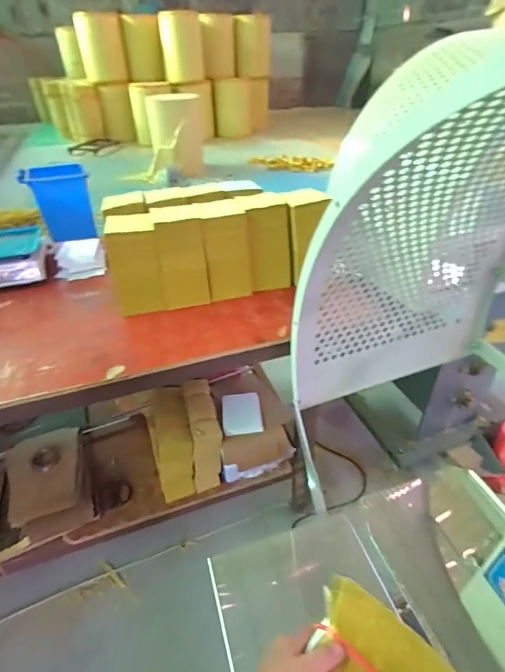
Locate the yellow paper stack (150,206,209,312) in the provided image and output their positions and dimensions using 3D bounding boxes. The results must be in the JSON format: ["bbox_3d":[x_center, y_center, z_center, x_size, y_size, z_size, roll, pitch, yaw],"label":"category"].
[{"bbox_3d":[-0.191,-0.208,1.026,0.114,0.236,0.126,-11,38,-13],"label":"yellow paper stack"}]

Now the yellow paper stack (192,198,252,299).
[{"bbox_3d":[-0.081,-0.239,1.062,0.120,0.235,0.158,-11,38,-13],"label":"yellow paper stack"}]

